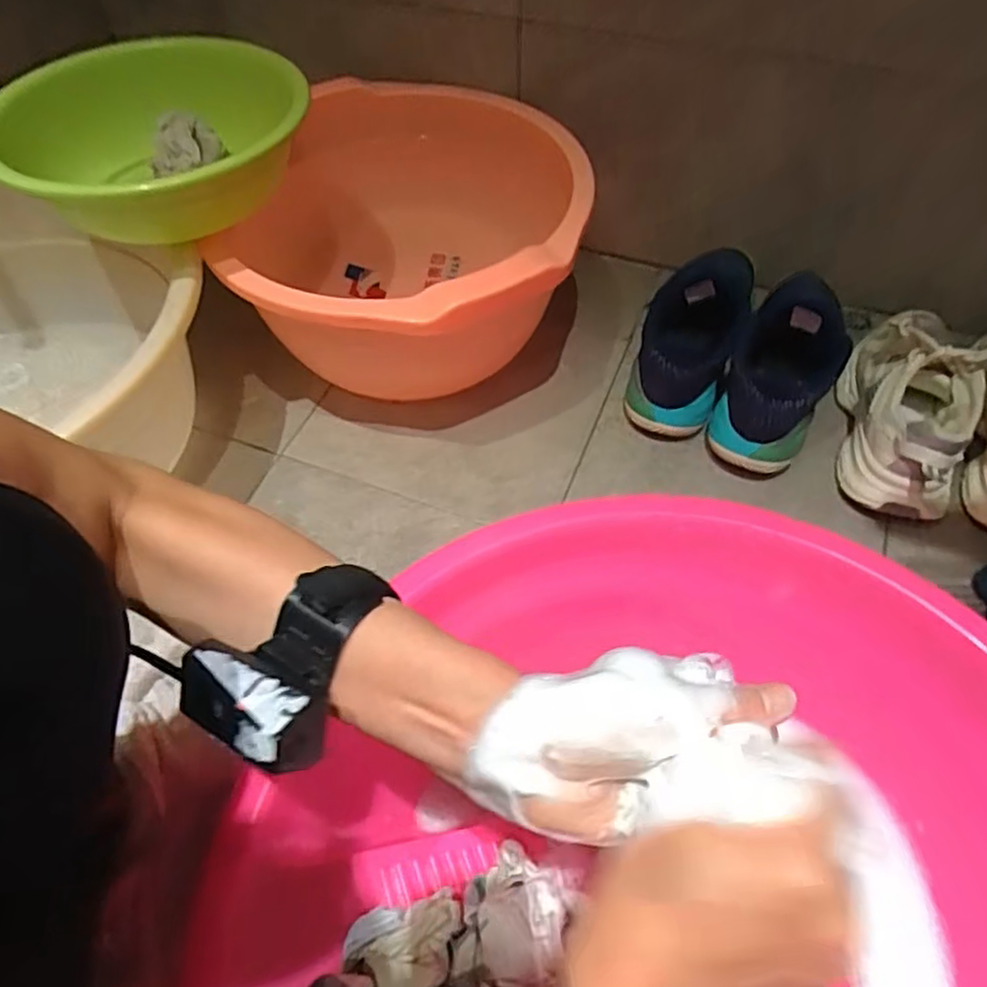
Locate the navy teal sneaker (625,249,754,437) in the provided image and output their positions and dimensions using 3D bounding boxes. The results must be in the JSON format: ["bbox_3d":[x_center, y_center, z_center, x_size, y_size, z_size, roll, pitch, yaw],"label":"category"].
[{"bbox_3d":[0.216,-0.191,0.736,0.102,0.132,0.250,12,56,10],"label":"navy teal sneaker"}]

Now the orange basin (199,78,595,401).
[{"bbox_3d":[-0.082,-0.264,0.759,0.355,0.197,0.405,-2,55,0],"label":"orange basin"}]

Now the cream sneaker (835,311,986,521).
[{"bbox_3d":[0.412,-0.095,0.666,0.102,0.107,0.221,14,57,11],"label":"cream sneaker"}]

